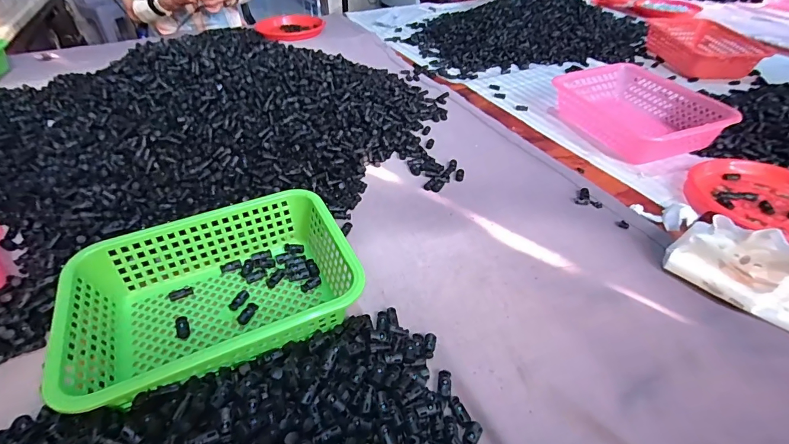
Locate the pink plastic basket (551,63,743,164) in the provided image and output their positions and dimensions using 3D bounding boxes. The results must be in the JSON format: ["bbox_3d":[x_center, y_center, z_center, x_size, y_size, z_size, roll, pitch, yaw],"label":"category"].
[{"bbox_3d":[0.495,-0.230,0.831,0.240,0.079,0.321,-11,41,-14],"label":"pink plastic basket"}]

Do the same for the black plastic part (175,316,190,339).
[{"bbox_3d":[-0.247,0.122,0.466,0.014,0.008,0.034,-21,44,-24],"label":"black plastic part"}]

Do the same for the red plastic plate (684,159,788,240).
[{"bbox_3d":[0.619,-0.041,0.648,0.234,0.034,0.234,27,46,28],"label":"red plastic plate"}]

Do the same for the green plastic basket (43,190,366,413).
[{"bbox_3d":[-0.203,0.078,0.462,0.291,0.077,0.206,-19,43,-22],"label":"green plastic basket"}]

